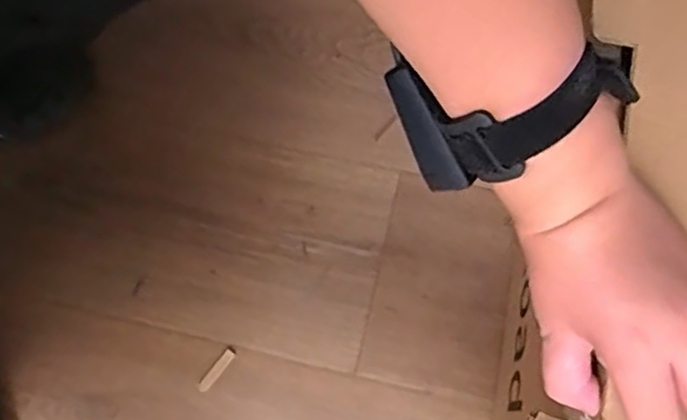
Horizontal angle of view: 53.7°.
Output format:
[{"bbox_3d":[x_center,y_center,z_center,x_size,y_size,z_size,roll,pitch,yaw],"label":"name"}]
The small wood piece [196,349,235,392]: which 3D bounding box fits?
[{"bbox_3d":[-0.115,0.145,0.610,0.011,0.004,0.043,35,78,11],"label":"small wood piece"}]

